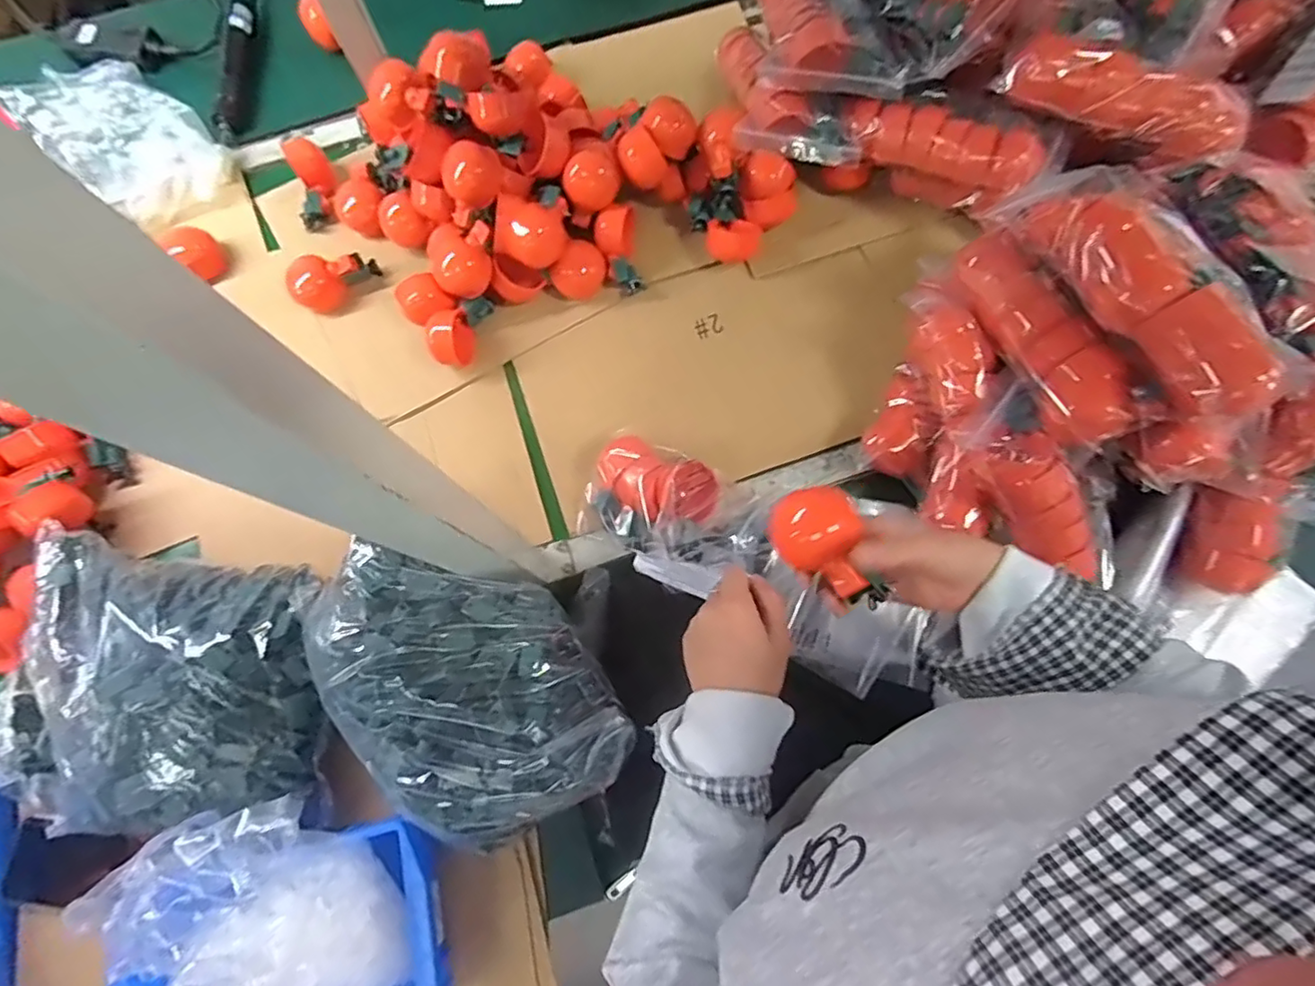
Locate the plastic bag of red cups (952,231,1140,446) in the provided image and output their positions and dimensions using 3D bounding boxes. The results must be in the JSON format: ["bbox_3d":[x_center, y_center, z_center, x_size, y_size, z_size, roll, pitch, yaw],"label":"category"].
[{"bbox_3d":[0.346,-0.154,0.547,0.060,0.054,0.237,-12,61,-3],"label":"plastic bag of red cups"}]

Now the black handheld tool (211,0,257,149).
[{"bbox_3d":[-0.560,-0.563,0.795,0.030,0.028,0.237,-2,75,-1],"label":"black handheld tool"}]

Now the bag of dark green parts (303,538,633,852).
[{"bbox_3d":[-0.151,0.159,0.477,0.188,0.103,0.241,-35,78,-9],"label":"bag of dark green parts"}]

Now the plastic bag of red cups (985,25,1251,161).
[{"bbox_3d":[0.461,-0.391,0.595,0.232,0.053,0.067,19,76,5],"label":"plastic bag of red cups"}]

